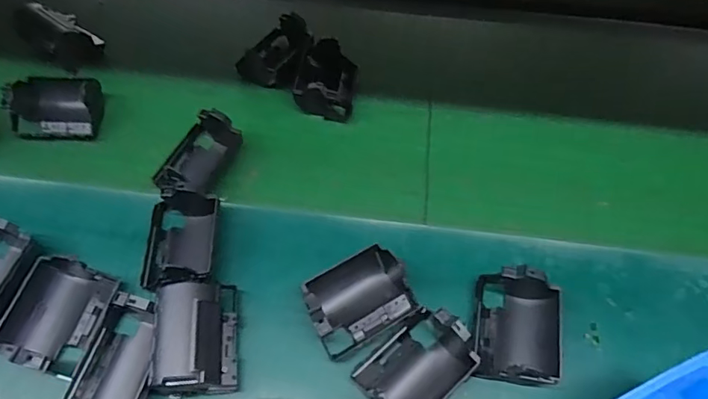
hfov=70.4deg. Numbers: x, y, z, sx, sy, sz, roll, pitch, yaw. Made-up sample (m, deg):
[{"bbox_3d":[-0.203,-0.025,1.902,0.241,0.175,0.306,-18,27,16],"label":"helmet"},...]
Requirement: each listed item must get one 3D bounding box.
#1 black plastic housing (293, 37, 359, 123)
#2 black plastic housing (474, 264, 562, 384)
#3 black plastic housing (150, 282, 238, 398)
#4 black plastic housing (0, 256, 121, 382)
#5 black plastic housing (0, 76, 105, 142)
[{"bbox_3d":[-0.025,-0.112,0.466,0.051,0.039,0.069,8,58,4],"label":"black plastic housing"},{"bbox_3d":[0.110,0.085,0.335,0.053,0.040,0.073,10,58,5],"label":"black plastic housing"},{"bbox_3d":[-0.100,0.091,0.324,0.046,0.039,0.067,-4,58,-4],"label":"black plastic housing"},{"bbox_3d":[-0.200,0.075,0.332,0.053,0.036,0.070,13,58,7],"label":"black plastic housing"},{"bbox_3d":[-0.263,-0.083,0.437,0.071,0.033,0.049,2,58,0],"label":"black plastic housing"}]

